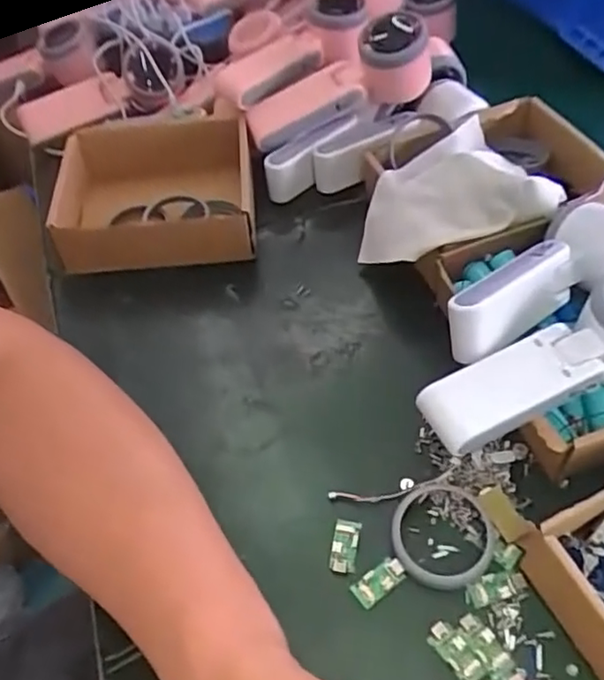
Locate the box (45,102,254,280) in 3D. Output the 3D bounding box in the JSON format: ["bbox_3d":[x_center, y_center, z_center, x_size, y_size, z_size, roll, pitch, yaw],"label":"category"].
[{"bbox_3d":[-0.131,-0.129,0.532,0.174,0.054,0.159,-5,52,1],"label":"box"}]

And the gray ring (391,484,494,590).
[{"bbox_3d":[0.083,0.113,0.357,0.058,0.012,0.058,-2,52,3],"label":"gray ring"}]

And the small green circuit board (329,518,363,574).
[{"bbox_3d":[0.026,0.122,0.360,0.015,0.004,0.030,7,53,9],"label":"small green circuit board"}]

